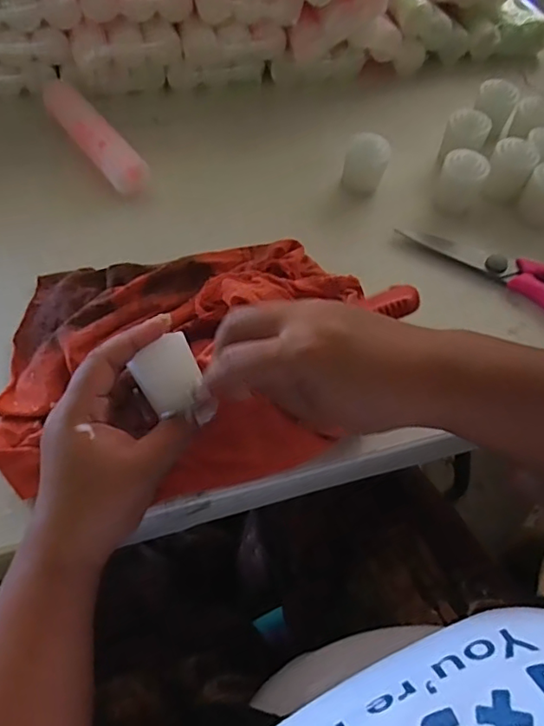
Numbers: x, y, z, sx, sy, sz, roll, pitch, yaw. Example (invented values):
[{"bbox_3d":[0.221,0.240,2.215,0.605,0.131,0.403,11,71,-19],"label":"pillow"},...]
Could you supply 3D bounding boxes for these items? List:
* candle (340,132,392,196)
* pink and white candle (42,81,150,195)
[{"bbox_3d":[0.083,-0.177,0.485,0.037,0.040,0.029,16,60,5],"label":"candle"},{"bbox_3d":[-0.163,-0.202,0.498,0.034,0.035,0.143,-35,68,-21],"label":"pink and white candle"}]

